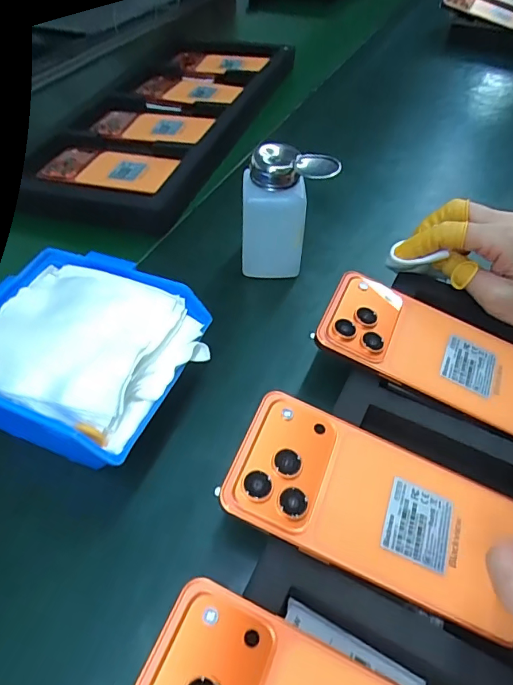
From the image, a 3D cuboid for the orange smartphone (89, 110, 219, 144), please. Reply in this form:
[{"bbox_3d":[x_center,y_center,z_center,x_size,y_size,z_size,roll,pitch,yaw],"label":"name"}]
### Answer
[{"bbox_3d":[-0.134,-0.269,0.561,0.144,0.009,0.079,11,53,12],"label":"orange smartphone"}]

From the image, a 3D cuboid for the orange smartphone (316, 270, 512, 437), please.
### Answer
[{"bbox_3d":[0.124,0.006,0.310,0.160,0.010,0.074,25,56,5],"label":"orange smartphone"}]

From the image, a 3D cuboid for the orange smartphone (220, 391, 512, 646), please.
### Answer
[{"bbox_3d":[0.064,0.086,0.244,0.155,0.005,0.076,24,56,4],"label":"orange smartphone"}]

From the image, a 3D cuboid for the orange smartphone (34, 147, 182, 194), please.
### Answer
[{"bbox_3d":[-0.168,-0.196,0.506,0.151,0.005,0.068,11,53,12],"label":"orange smartphone"}]

